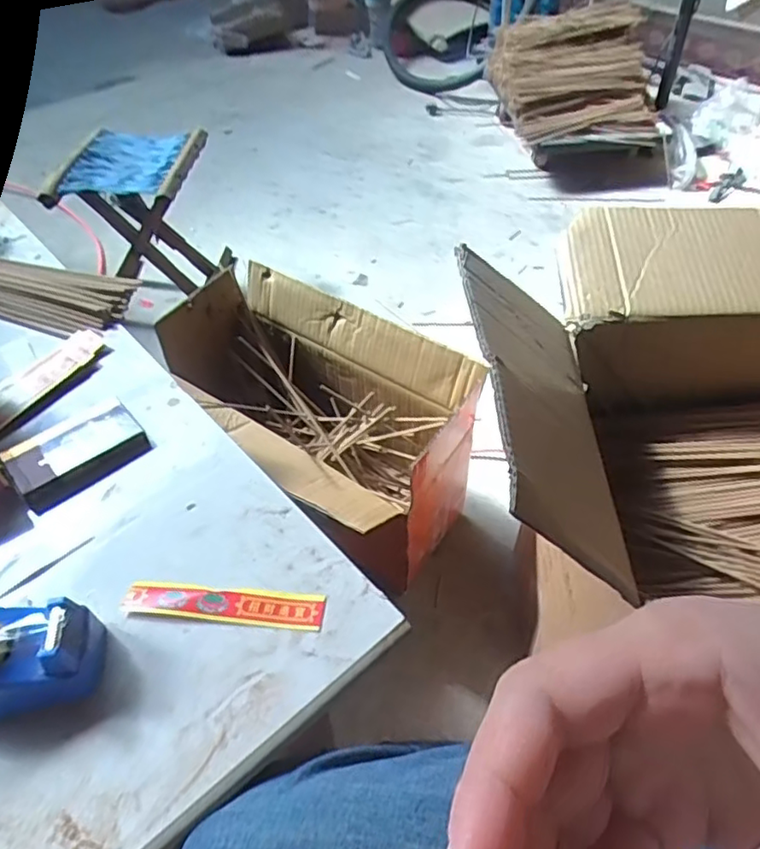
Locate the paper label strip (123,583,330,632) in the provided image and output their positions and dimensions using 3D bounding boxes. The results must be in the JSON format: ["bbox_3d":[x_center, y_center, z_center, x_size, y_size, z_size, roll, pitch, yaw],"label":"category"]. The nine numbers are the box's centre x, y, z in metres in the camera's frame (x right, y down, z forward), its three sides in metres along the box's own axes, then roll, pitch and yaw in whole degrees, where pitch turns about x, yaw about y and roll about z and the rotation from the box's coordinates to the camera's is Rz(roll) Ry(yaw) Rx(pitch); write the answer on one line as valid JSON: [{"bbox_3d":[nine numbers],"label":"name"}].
[{"bbox_3d":[-0.106,0.121,0.425,0.136,0.004,0.024,4,48,4],"label":"paper label strip"}]

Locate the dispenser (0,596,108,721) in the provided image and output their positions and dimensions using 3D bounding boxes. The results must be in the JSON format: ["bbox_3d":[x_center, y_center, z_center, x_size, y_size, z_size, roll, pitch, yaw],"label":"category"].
[{"bbox_3d":[-0.227,0.140,0.376,0.103,0.059,0.055,-10,49,-9],"label":"dispenser"}]

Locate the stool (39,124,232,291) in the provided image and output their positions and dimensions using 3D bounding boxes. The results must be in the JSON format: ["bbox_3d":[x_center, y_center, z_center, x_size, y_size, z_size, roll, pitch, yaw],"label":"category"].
[{"bbox_3d":[-0.475,-0.421,1.309,0.224,0.282,0.271,2,48,3],"label":"stool"}]

